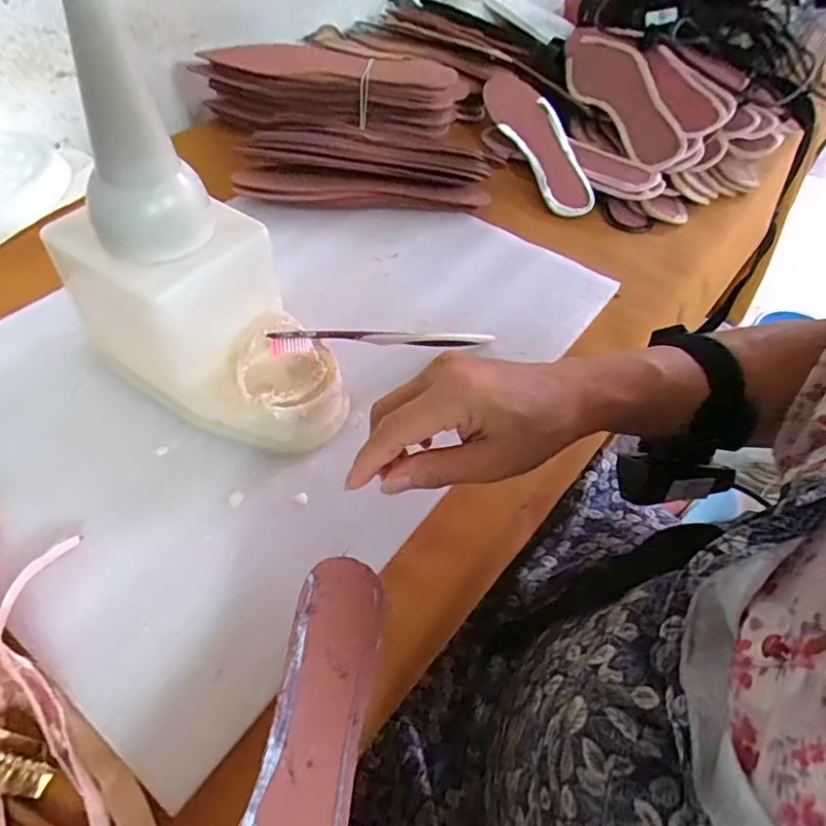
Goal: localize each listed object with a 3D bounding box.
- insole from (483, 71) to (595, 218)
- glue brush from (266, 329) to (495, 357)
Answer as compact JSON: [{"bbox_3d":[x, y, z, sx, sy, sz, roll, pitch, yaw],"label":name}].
[{"bbox_3d":[0.139,-0.301,0.610,0.058,0.015,0.200,-27,75,8],"label":"insole"},{"bbox_3d":[-0.017,-0.055,0.422,0.182,0.014,0.015,-4,57,-27],"label":"glue brush"}]

